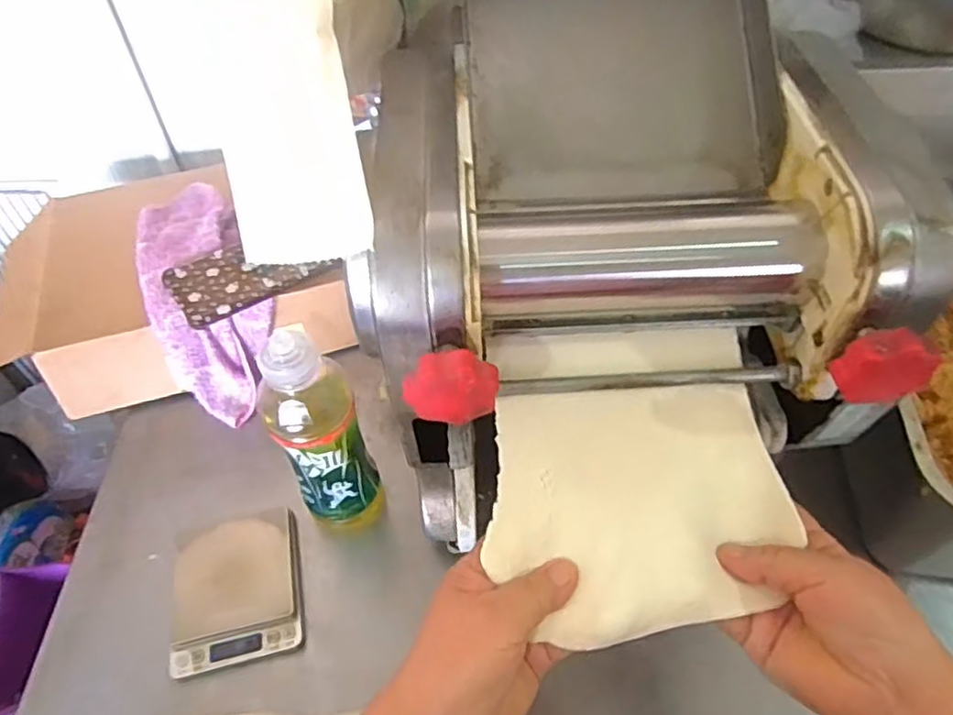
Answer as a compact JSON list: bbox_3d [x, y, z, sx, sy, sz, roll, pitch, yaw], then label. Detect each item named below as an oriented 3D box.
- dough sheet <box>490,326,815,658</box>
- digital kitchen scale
[{"bbox_3d":[0.088,0.063,0.365,0.157,0.038,0.166,-3,51,-1],"label":"dough sheet"},{"bbox_3d":[-0.204,0.195,0.550,0.101,0.027,0.119,-11,52,-7],"label":"digital kitchen scale"}]

